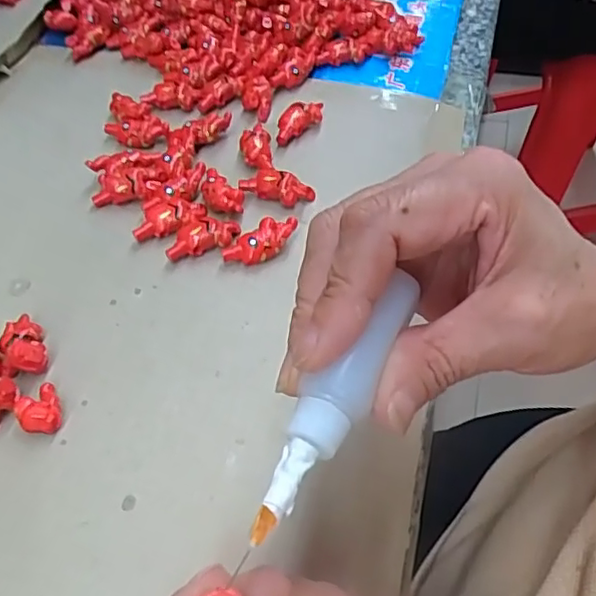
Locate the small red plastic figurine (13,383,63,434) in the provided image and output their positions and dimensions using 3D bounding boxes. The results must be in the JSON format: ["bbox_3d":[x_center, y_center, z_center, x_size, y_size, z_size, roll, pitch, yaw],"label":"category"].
[{"bbox_3d":[-0.115,0.050,0.269,0.018,0.013,0.025,-28,59,-16],"label":"small red plastic figurine"}]

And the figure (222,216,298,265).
[{"bbox_3d":[-0.019,-0.029,0.320,0.041,0.014,0.017,-33,61,-19],"label":"figure"}]

